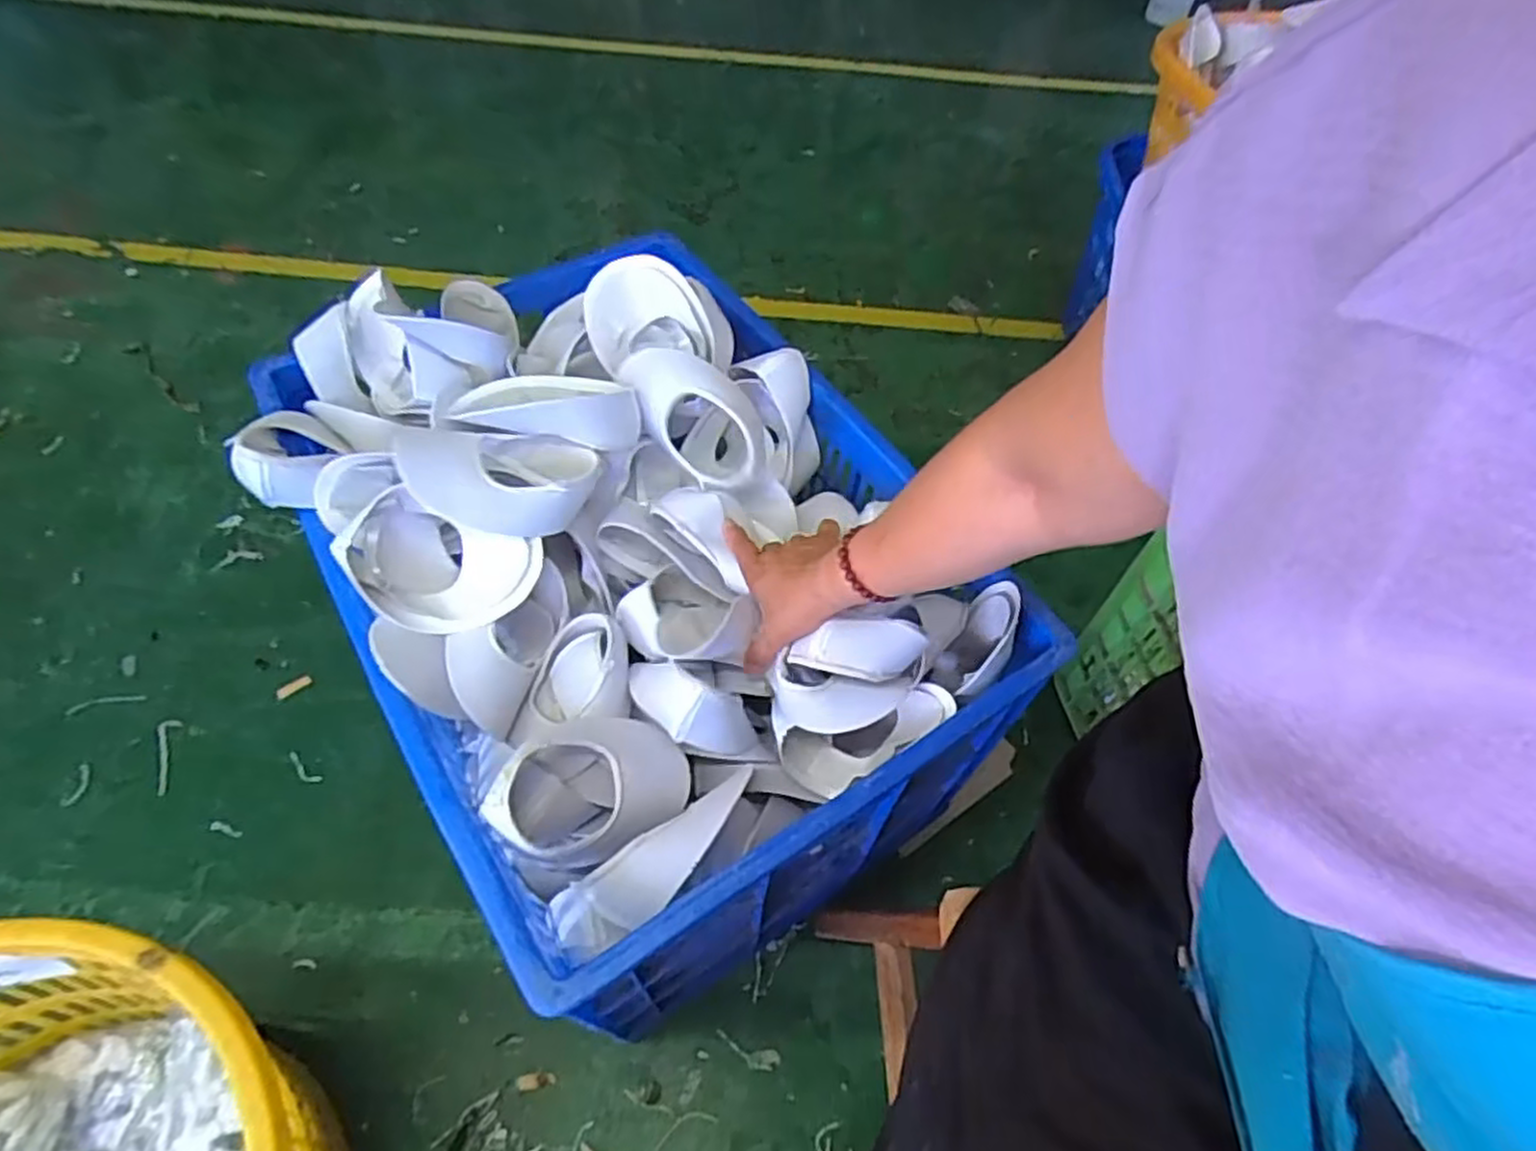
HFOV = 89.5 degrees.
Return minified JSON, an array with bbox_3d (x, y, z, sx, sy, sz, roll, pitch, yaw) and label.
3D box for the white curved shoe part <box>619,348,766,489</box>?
[{"bbox_3d":[-0.059,-0.141,0.698,0.071,0.085,0.143,-36,65,-24],"label":"white curved shoe part"}]

